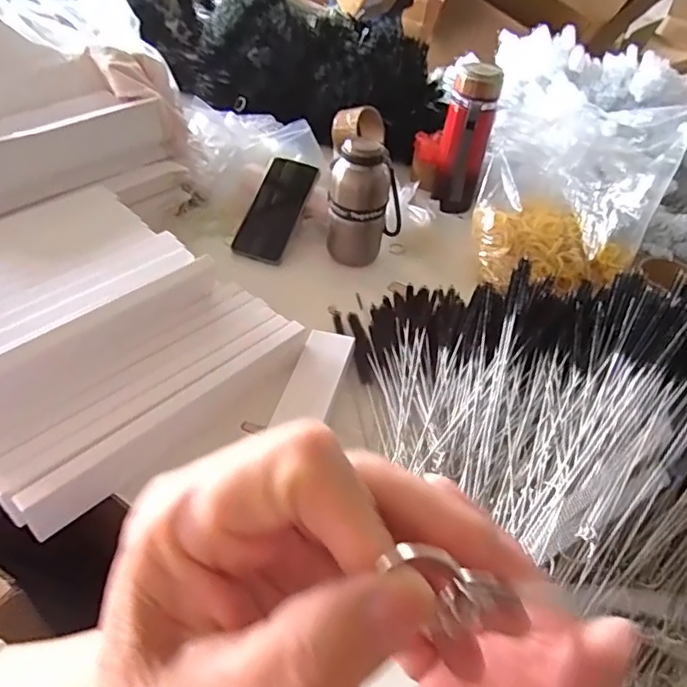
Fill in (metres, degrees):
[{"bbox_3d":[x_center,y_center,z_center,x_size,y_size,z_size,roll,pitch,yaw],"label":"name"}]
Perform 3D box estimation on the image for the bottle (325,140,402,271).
[{"bbox_3d":[0.029,-0.190,0.741,0.086,0.162,0.068,-32,56,-33],"label":"bottle"}]

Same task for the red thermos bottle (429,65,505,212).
[{"bbox_3d":[0.179,-0.299,0.834,0.073,0.206,0.056,10,44,4],"label":"red thermos bottle"}]

